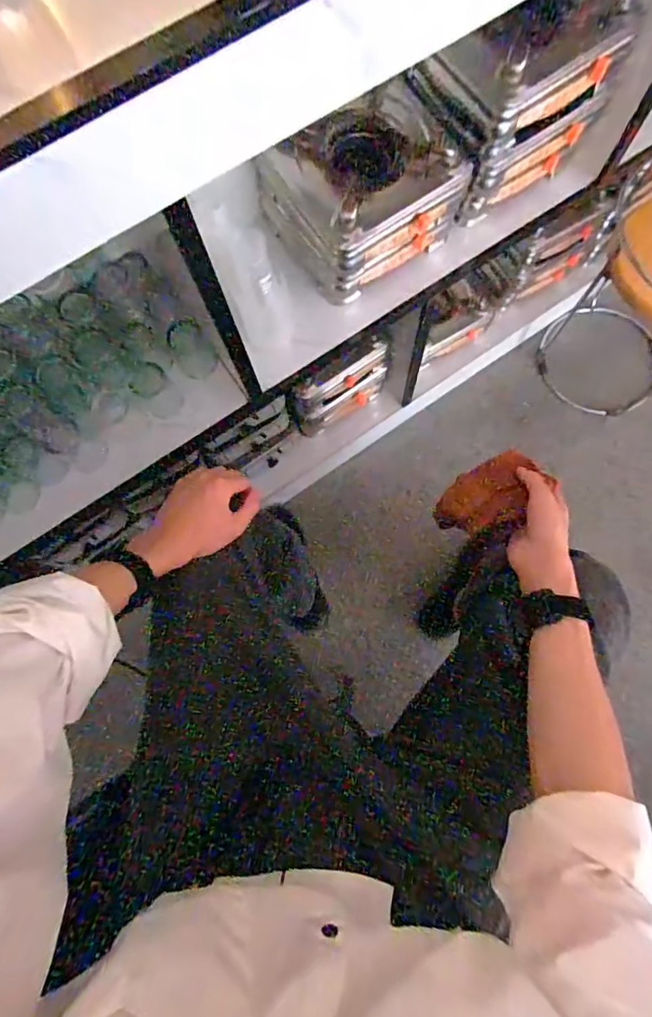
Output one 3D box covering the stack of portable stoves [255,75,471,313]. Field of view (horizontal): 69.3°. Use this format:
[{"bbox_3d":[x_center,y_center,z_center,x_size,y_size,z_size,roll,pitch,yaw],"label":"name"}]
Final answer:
[{"bbox_3d":[0.059,-0.410,0.640,0.209,0.135,0.156,-37,78,-7],"label":"stack of portable stoves"}]

